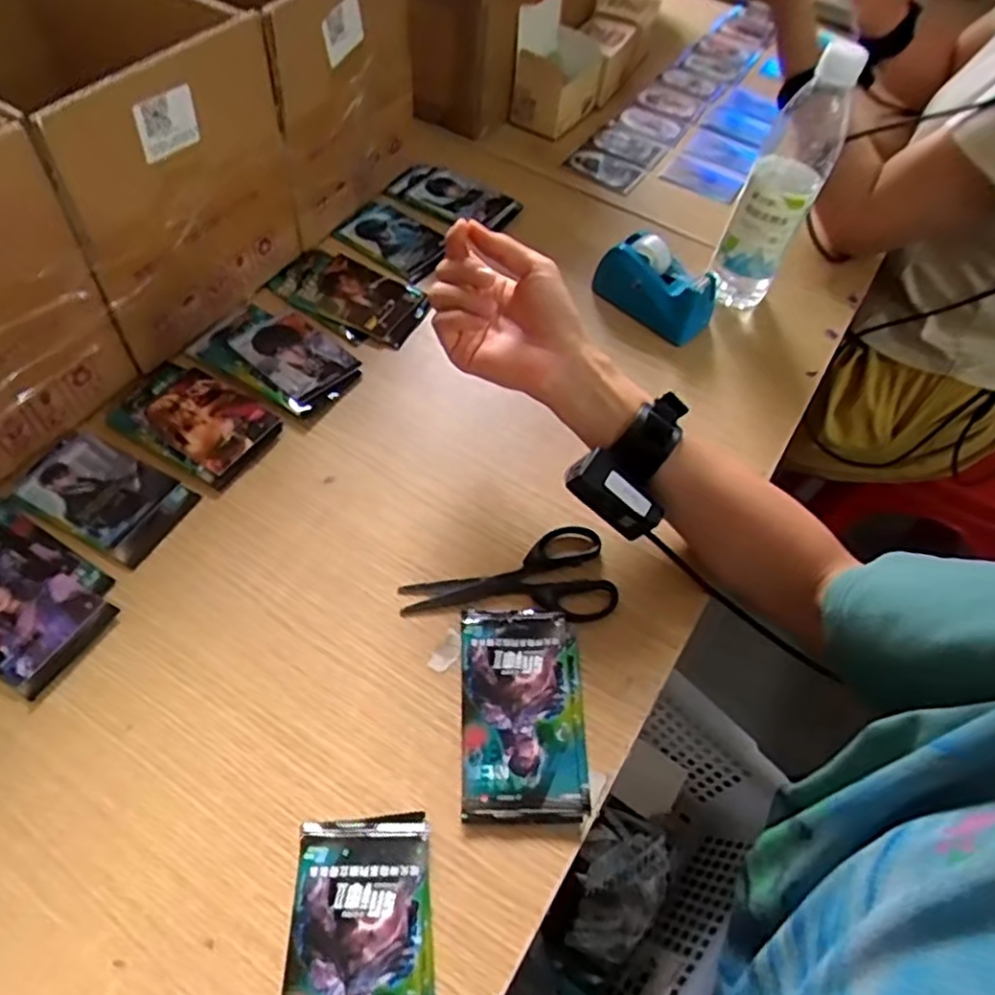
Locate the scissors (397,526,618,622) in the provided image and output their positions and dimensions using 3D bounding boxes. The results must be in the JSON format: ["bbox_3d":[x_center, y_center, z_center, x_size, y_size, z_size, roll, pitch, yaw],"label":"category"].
[{"bbox_3d":[0.008,0.056,0.507,0.151,0.010,0.072,0,55,-7],"label":"scissors"}]

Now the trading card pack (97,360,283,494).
[{"bbox_3d":[-0.246,-0.065,0.564,0.129,0.006,0.083,29,57,13],"label":"trading card pack"}]

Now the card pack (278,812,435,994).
[{"bbox_3d":[-0.075,0.247,0.371,0.080,0.010,0.139,-2,56,-9],"label":"card pack"}]

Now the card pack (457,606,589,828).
[{"bbox_3d":[0.015,0.136,0.451,0.077,0.005,0.134,2,55,-6],"label":"card pack"}]

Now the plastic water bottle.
[{"bbox_3d":[0.251,-0.273,0.613,0.060,0.214,0.061,29,58,14],"label":"plastic water bottle"}]

